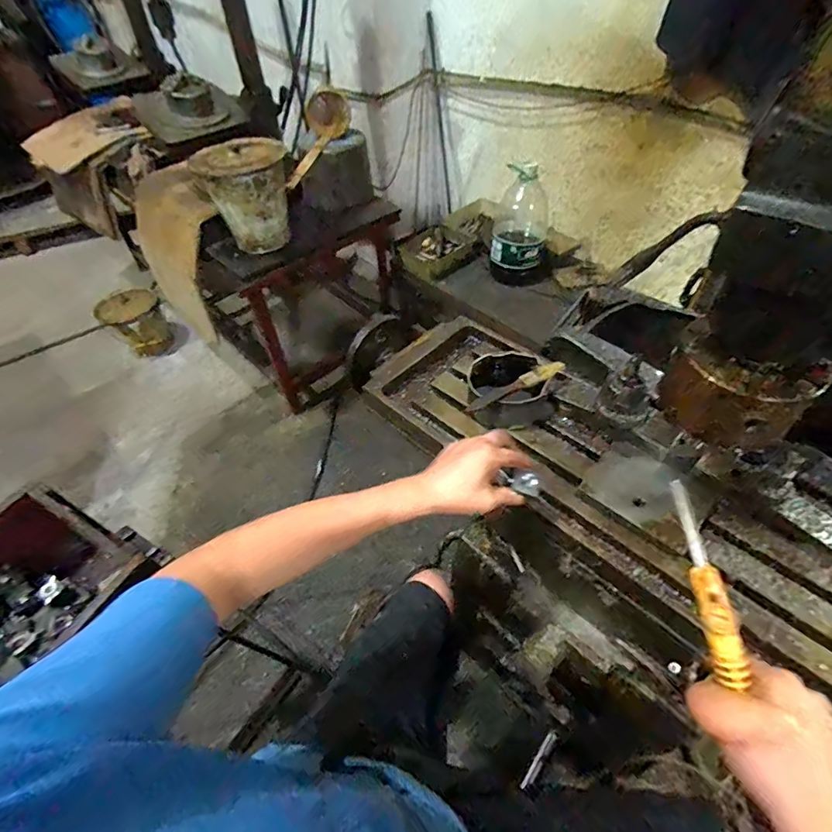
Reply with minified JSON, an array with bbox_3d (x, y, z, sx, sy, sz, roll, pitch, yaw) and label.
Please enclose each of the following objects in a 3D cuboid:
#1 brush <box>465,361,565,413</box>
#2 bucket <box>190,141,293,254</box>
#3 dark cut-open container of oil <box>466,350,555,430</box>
[{"bbox_3d":[0.130,-0.042,0.605,0.145,0.020,0.021,-21,52,-14],"label":"brush"},{"bbox_3d":[-0.471,-0.626,1.305,0.223,0.258,0.229,-1,50,2],"label":"bucket"},{"bbox_3d":[0.130,-0.034,0.650,0.122,0.073,0.104,-7,50,-3],"label":"dark cut-open container of oil"}]

